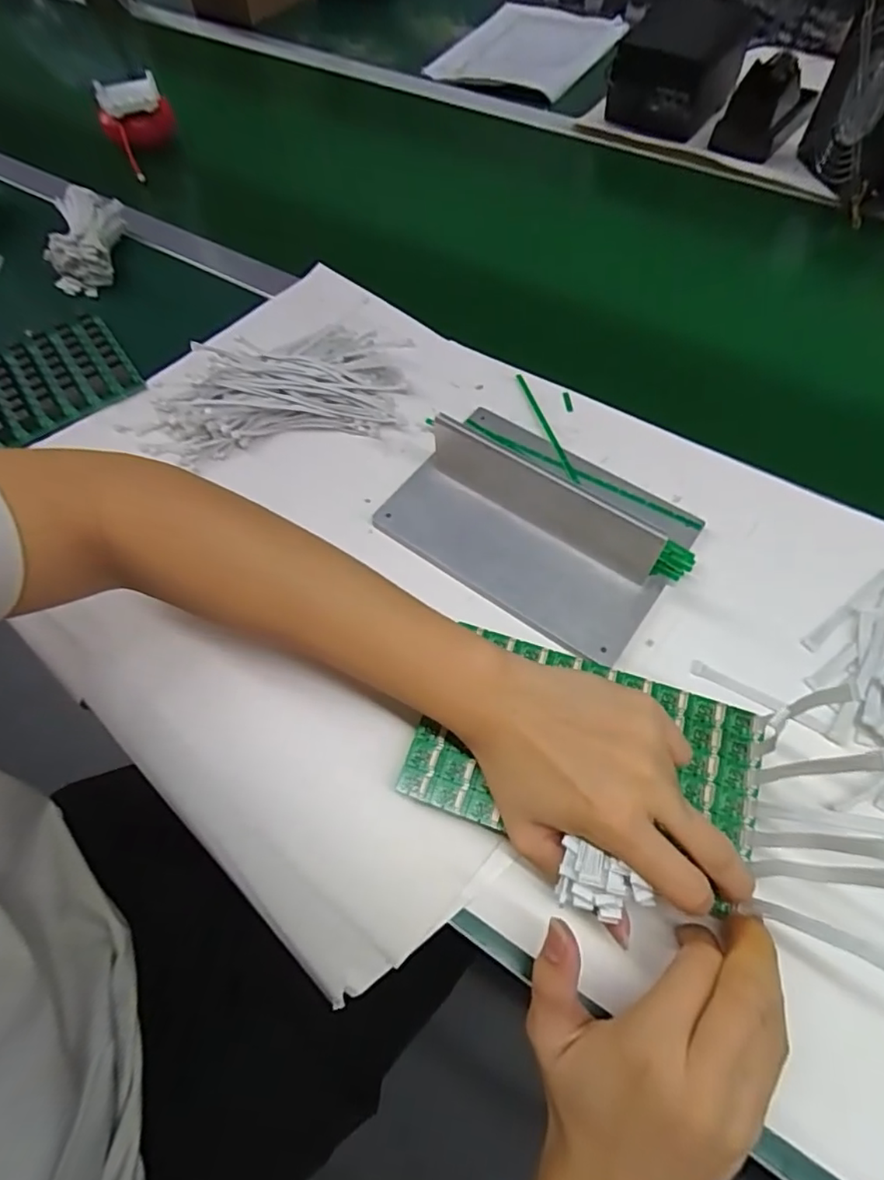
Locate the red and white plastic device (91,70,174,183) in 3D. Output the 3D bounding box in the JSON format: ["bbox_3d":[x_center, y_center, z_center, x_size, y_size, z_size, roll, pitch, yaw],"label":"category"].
[{"bbox_3d":[-0.346,-0.532,0.657,0.078,0.052,0.102,-20,62,-11],"label":"red and white plastic device"}]

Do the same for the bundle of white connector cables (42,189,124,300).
[{"bbox_3d":[-0.356,-0.351,0.572,0.058,0.043,0.104,-6,61,-1],"label":"bundle of white connector cables"}]

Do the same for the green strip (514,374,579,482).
[{"bbox_3d":[0.083,-0.130,0.459,0.005,0.006,0.123,-14,61,-8],"label":"green strip"}]

